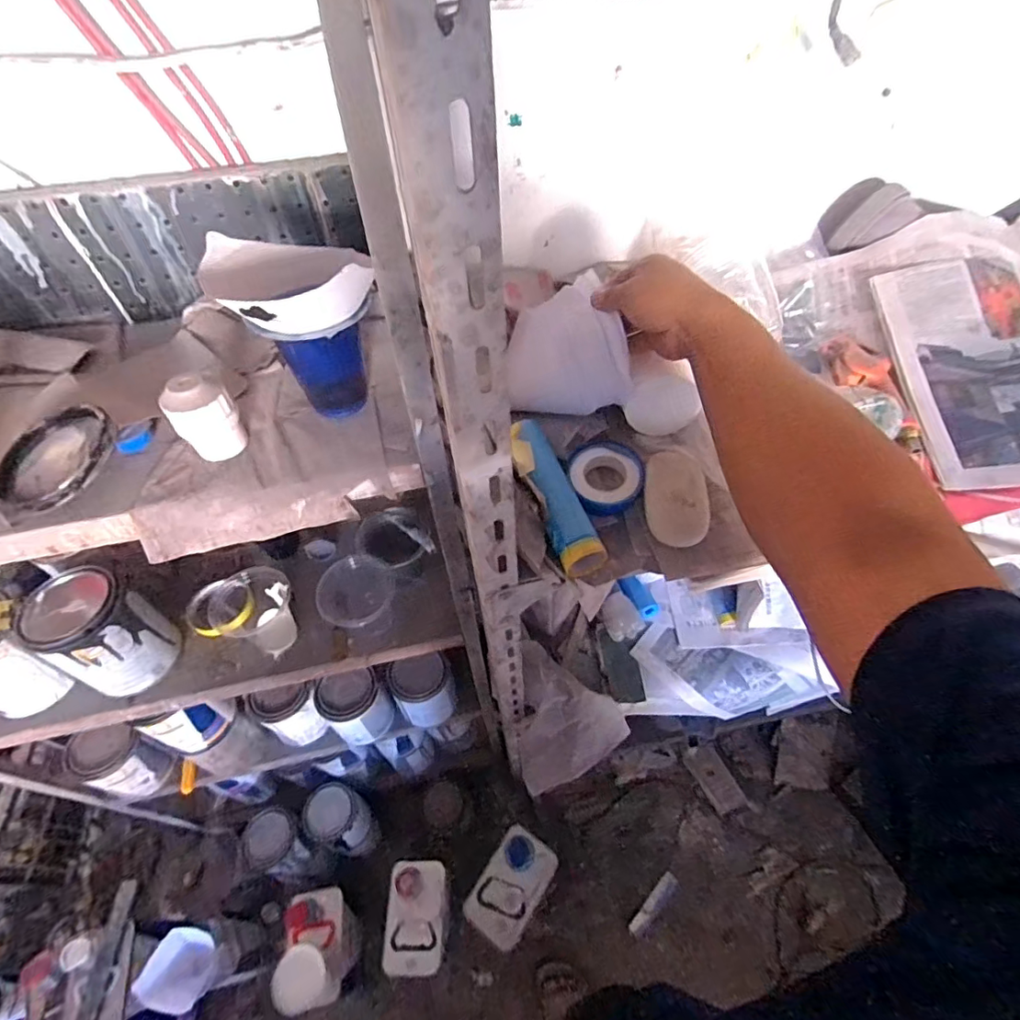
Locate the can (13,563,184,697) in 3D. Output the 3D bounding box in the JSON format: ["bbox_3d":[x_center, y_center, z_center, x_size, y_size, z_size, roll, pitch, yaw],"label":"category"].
[{"bbox_3d":[-0.489,0.149,0.622,0.106,0.136,0.103,-1,52,1],"label":"can"}]

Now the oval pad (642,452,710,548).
[{"bbox_3d":[0.151,-0.011,0.471,0.054,0.020,0.093,-5,64,14],"label":"oval pad"}]

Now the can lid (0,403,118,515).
[{"bbox_3d":[-0.360,-0.041,0.405,0.097,0.010,0.093,12,69,20],"label":"can lid"}]

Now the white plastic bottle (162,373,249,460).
[{"bbox_3d":[-0.239,-0.074,0.409,0.040,0.063,0.039,5,52,6],"label":"white plastic bottle"}]

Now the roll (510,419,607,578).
[{"bbox_3d":[0.039,-0.016,0.480,0.043,0.041,0.157,-16,53,-10],"label":"roll"}]

